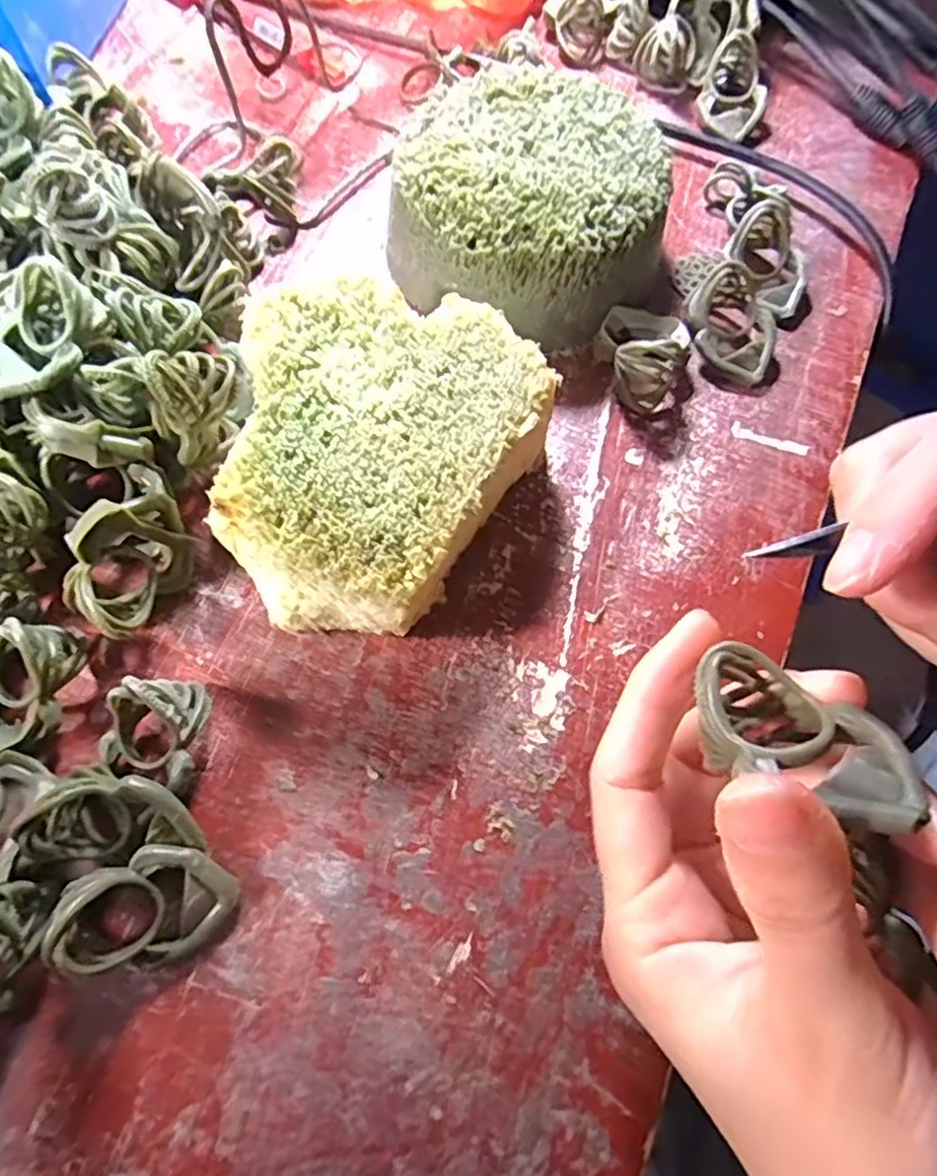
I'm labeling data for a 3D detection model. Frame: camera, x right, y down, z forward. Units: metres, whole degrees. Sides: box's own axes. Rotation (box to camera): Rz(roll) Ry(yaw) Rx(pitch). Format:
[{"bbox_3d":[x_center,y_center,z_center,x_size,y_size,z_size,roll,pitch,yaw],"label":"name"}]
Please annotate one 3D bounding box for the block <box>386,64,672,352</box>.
[{"bbox_3d":[0.023,-0.149,0.252,0.099,0.045,0.095,1,70,-2],"label":"block"}]

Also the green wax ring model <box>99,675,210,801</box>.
[{"bbox_3d":[-0.089,0.039,0.185,0.030,0.028,0.028,20,71,5],"label":"green wax ring model"}]

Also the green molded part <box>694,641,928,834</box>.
[{"bbox_3d":[0.063,0.027,0.123,0.035,0.025,0.026,30,72,9],"label":"green molded part"}]

